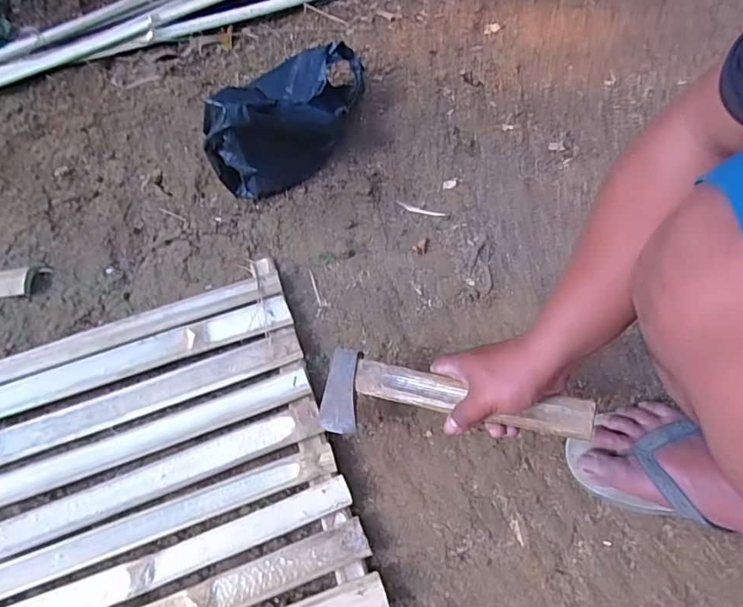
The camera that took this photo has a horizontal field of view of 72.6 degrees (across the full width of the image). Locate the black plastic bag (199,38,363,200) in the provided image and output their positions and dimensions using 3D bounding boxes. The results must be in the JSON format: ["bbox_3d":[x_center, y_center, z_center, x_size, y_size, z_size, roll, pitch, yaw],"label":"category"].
[{"bbox_3d":[-0.121,-0.302,0.761,0.161,0.152,0.269,12,61,10],"label":"black plastic bag"}]

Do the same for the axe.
[{"bbox_3d":[0.071,0.100,0.505,0.271,0.039,0.076,3,59,23],"label":"axe"}]

